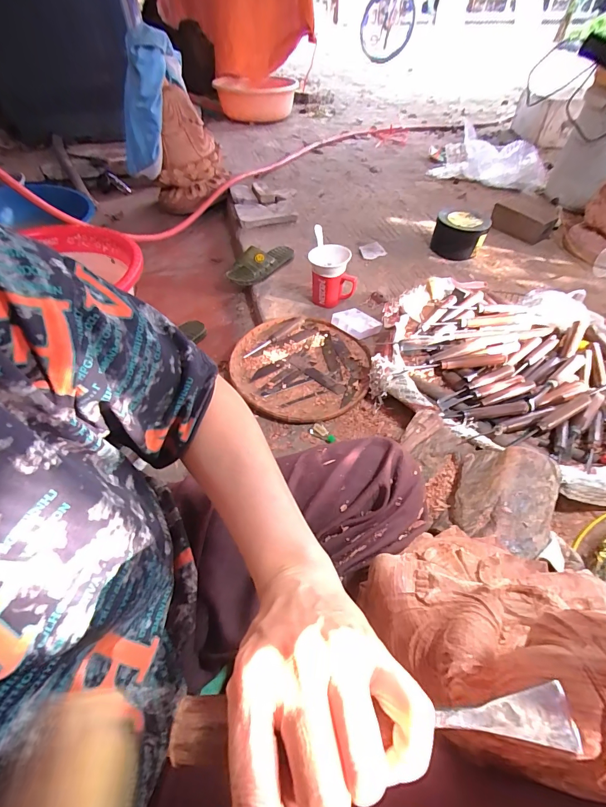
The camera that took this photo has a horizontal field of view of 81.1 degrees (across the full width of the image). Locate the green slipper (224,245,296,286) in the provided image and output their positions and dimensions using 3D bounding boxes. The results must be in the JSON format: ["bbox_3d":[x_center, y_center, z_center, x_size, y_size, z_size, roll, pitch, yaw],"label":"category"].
[{"bbox_3d":[-0.112,-0.400,0.996,0.215,0.061,0.099,-30,56,-23],"label":"green slipper"}]

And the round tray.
[{"bbox_3d":[-0.005,-0.081,0.745,0.274,0.028,0.294,0,50,0],"label":"round tray"}]

